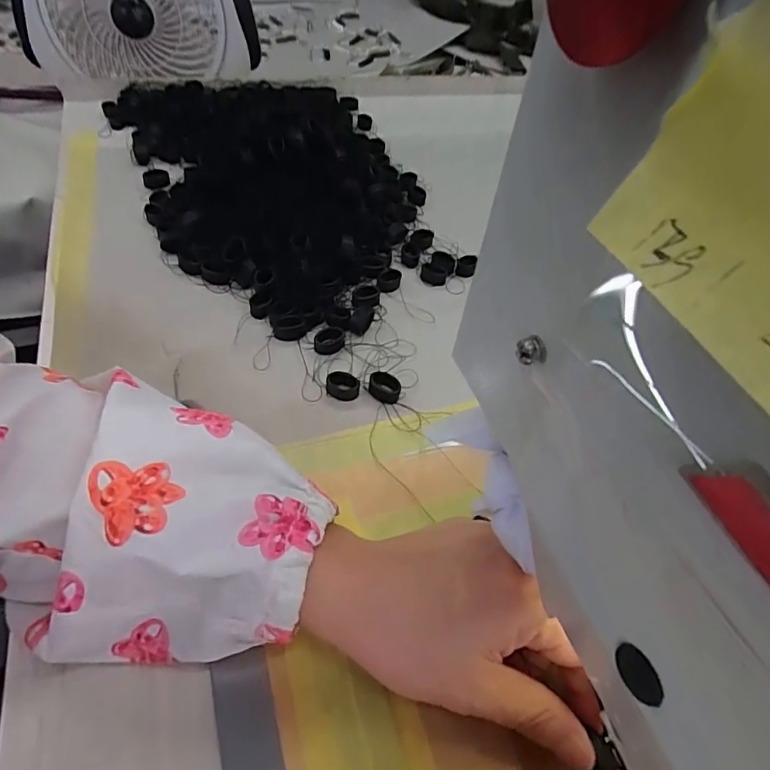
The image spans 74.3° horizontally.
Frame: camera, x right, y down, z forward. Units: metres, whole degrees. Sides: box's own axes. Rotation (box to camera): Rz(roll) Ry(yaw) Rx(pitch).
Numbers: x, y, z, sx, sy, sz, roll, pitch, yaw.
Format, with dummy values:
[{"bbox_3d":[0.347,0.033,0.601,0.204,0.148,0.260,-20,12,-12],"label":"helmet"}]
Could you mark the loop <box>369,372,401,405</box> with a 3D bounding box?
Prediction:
[{"bbox_3d":[0.000,0.001,0.307,0.019,0.007,0.017,13,51,5],"label":"loop"}]

